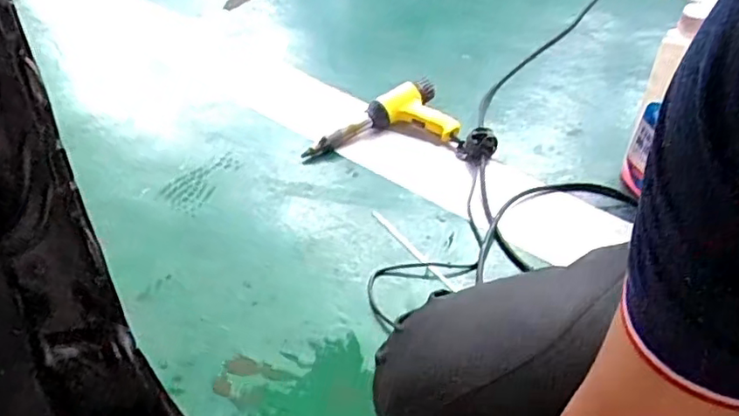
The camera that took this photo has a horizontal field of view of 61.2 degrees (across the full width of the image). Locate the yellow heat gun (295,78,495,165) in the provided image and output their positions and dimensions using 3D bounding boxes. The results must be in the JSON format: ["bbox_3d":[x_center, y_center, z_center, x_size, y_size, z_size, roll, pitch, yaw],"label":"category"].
[{"bbox_3d":[0.059,-0.162,1.209,0.350,0.083,0.196,1,42,4],"label":"yellow heat gun"}]

